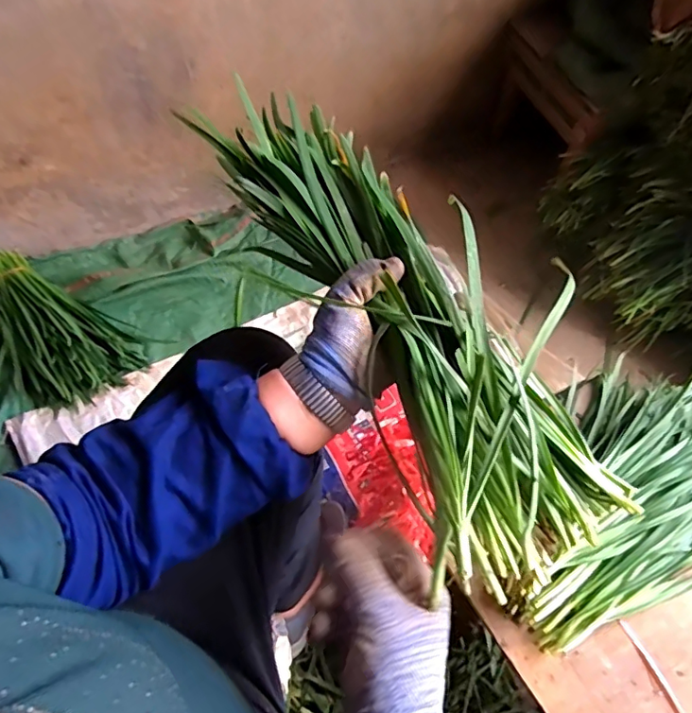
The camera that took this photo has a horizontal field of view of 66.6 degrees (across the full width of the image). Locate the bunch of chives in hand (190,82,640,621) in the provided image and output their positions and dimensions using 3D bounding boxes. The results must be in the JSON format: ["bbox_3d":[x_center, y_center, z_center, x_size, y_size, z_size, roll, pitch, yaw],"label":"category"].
[{"bbox_3d":[0.063,-0.035,0.414,0.171,0.095,0.407,-31,79,-18],"label":"bunch of chives in hand"}]

